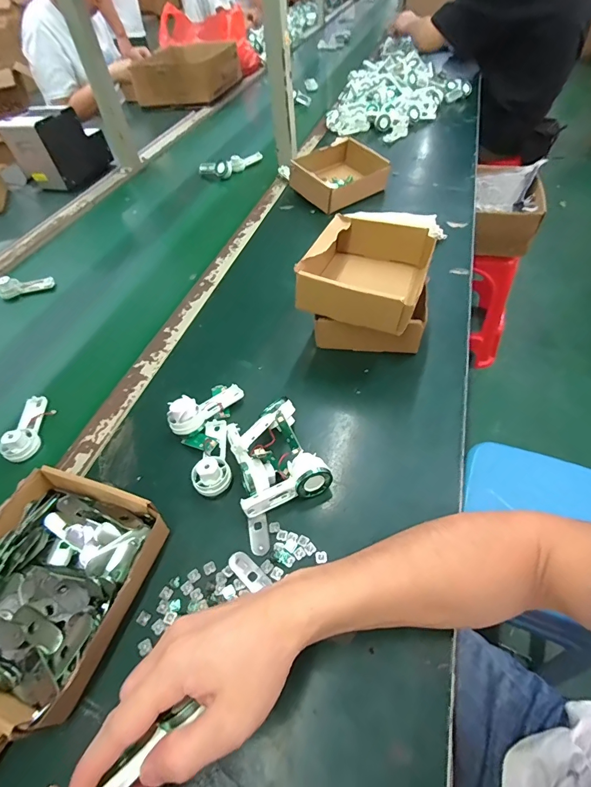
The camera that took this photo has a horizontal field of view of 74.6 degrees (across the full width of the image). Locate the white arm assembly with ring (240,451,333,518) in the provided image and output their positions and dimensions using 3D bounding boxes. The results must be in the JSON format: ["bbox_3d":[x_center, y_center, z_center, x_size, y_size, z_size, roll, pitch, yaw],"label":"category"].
[{"bbox_3d":[-0.010,0.098,0.395,0.090,0.042,0.039,-29,54,-17],"label":"white arm assembly with ring"}]

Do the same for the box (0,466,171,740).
[{"bbox_3d":[-0.212,0.168,0.341,0.155,0.054,0.171,14,54,16],"label":"box"}]

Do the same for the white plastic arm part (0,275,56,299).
[{"bbox_3d":[-0.482,-0.196,0.688,0.092,0.024,0.035,-17,52,-8],"label":"white plastic arm part"}]

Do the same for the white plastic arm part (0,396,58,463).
[{"bbox_3d":[-0.331,0.036,0.481,0.037,0.028,0.098,-8,51,-1],"label":"white plastic arm part"}]

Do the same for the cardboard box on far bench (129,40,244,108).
[{"bbox_3d":[-0.377,-1.107,1.339,0.311,0.111,0.311,8,52,11],"label":"cardboard box on far bench"}]

